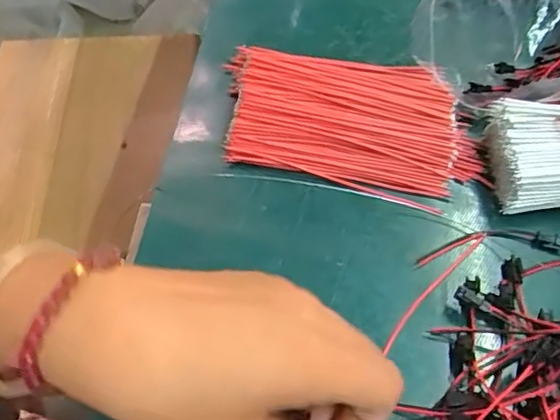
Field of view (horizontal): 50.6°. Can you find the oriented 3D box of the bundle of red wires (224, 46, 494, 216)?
[{"bbox_3d":[0.046,-0.059,0.399,0.174,0.025,0.098,12,54,5],"label":"bundle of red wires"}]

